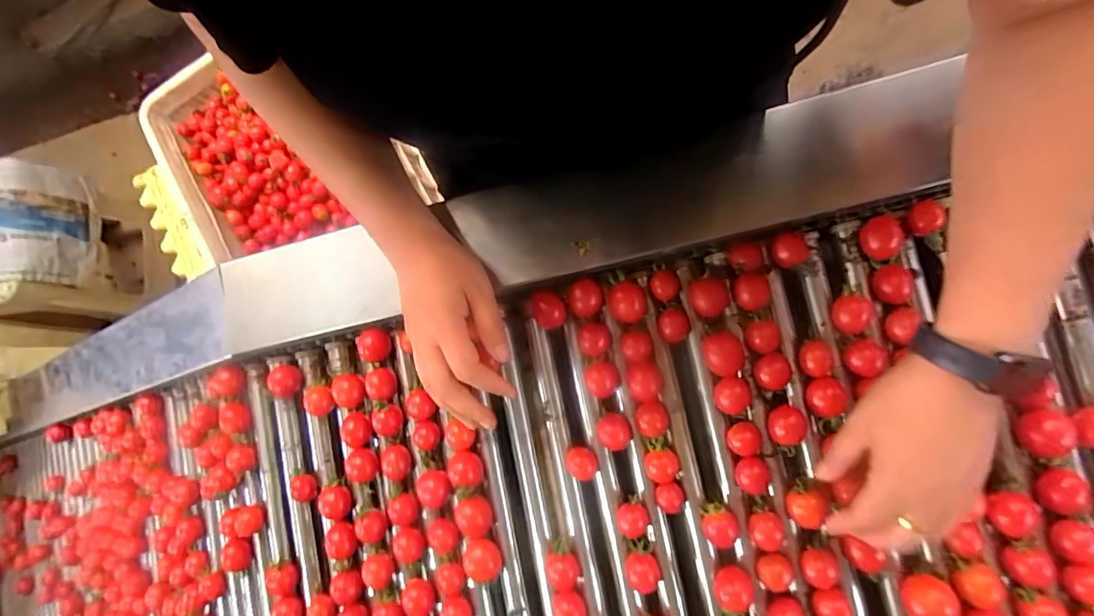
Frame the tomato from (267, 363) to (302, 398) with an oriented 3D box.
[{"bbox_3d":[-0.241,0.068,0.499,0.025,0.027,0.029,11,80,3],"label":"tomato"}]

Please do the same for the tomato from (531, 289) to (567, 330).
[{"bbox_3d":[0.002,0.003,0.450,0.026,0.025,0.032,-9,80,-1],"label":"tomato"}]

